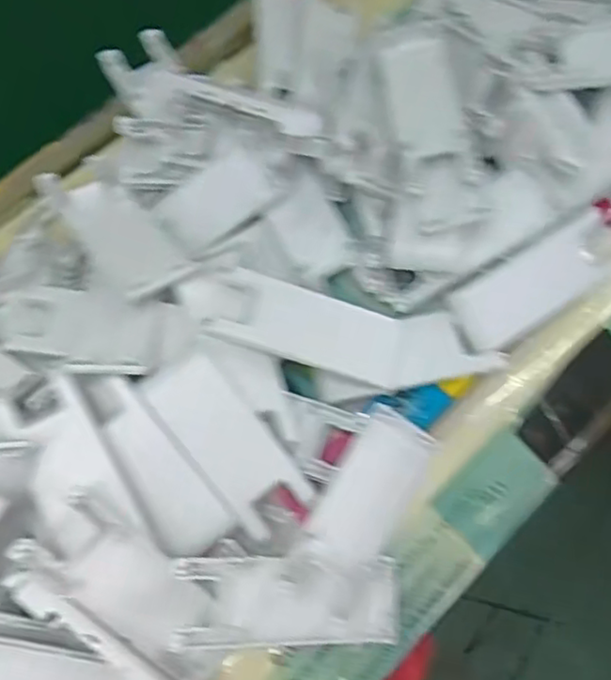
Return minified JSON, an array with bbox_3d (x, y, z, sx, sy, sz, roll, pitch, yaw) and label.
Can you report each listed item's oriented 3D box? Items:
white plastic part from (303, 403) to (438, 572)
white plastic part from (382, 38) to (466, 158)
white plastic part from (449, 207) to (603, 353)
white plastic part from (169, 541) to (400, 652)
[{"bbox_3d":[0.034,0.076,0.334,0.039,0.008,0.078,35,69,-5],"label":"white plastic part"},{"bbox_3d":[0.066,-0.137,0.379,0.036,0.013,0.072,-8,72,-4],"label":"white plastic part"},{"bbox_3d":[0.126,-0.032,0.368,0.098,0.005,0.039,-34,92,-6],"label":"white plastic part"},{"bbox_3d":[-0.007,0.120,0.311,0.102,0.015,0.044,0,81,-6],"label":"white plastic part"}]

